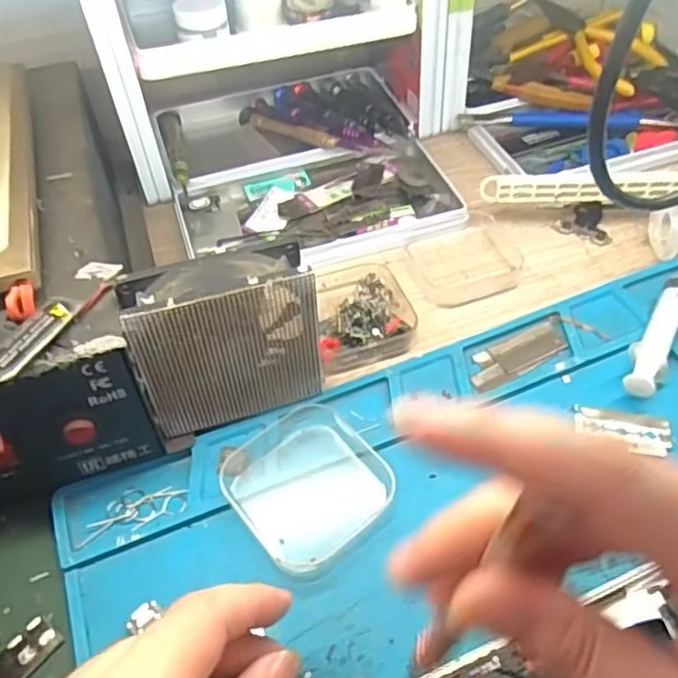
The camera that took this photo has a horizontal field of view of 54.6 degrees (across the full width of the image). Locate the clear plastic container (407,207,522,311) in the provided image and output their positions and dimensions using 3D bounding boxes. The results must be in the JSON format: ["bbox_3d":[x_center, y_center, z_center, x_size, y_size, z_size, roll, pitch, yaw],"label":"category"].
[{"bbox_3d":[0.078,-0.049,0.402,0.069,0.010,0.059,-19,50,-12],"label":"clear plastic container"}]

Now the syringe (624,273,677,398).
[{"bbox_3d":[0.167,-0.004,0.340,0.019,0.013,0.088,23,54,23],"label":"syringe"}]

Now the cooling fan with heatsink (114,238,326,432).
[{"bbox_3d":[-0.050,0.003,0.302,0.080,0.086,0.028,-17,50,-11],"label":"cooling fan with heatsink"}]

